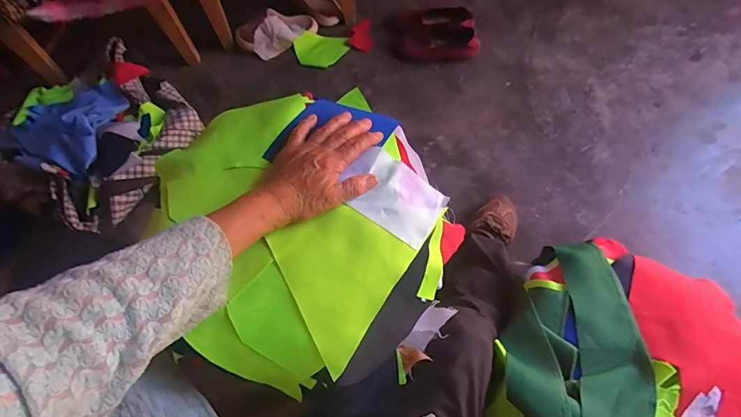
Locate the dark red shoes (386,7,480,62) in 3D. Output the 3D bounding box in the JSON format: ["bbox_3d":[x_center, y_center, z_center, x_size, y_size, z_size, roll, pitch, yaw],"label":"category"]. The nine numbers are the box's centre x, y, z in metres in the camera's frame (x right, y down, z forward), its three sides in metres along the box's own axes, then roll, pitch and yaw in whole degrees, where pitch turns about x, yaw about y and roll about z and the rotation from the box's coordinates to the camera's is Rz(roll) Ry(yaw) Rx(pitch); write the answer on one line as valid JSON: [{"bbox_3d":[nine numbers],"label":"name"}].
[{"bbox_3d":[0.172,-0.472,1.119,0.221,0.066,0.159,-8,68,0],"label":"dark red shoes"}]

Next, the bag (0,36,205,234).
[{"bbox_3d":[-0.675,-0.181,0.965,0.415,0.119,0.432,31,72,15],"label":"bag"}]

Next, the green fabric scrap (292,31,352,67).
[{"bbox_3d":[-0.137,-0.448,1.145,0.150,0.025,0.110,-3,68,2],"label":"green fabric scrap"}]

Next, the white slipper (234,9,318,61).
[{"bbox_3d":[-0.260,-0.494,1.151,0.225,0.092,0.089,-28,70,-8],"label":"white slipper"}]

